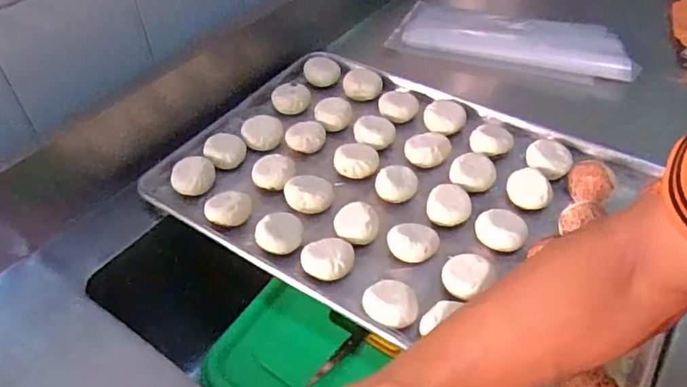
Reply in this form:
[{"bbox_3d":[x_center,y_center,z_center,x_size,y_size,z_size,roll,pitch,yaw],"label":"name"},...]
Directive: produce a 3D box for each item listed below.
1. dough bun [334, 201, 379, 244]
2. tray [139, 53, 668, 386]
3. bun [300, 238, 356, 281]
[{"bbox_3d":[0.015,0.038,0.629,0.049,0.026,0.051,-7,45,-8],"label":"dough bun"},{"bbox_3d":[0.072,-0.011,0.680,0.572,0.046,0.403,25,50,23],"label":"tray"},{"bbox_3d":[-0.017,0.069,0.585,0.054,0.023,0.053,5,45,5],"label":"bun"}]

